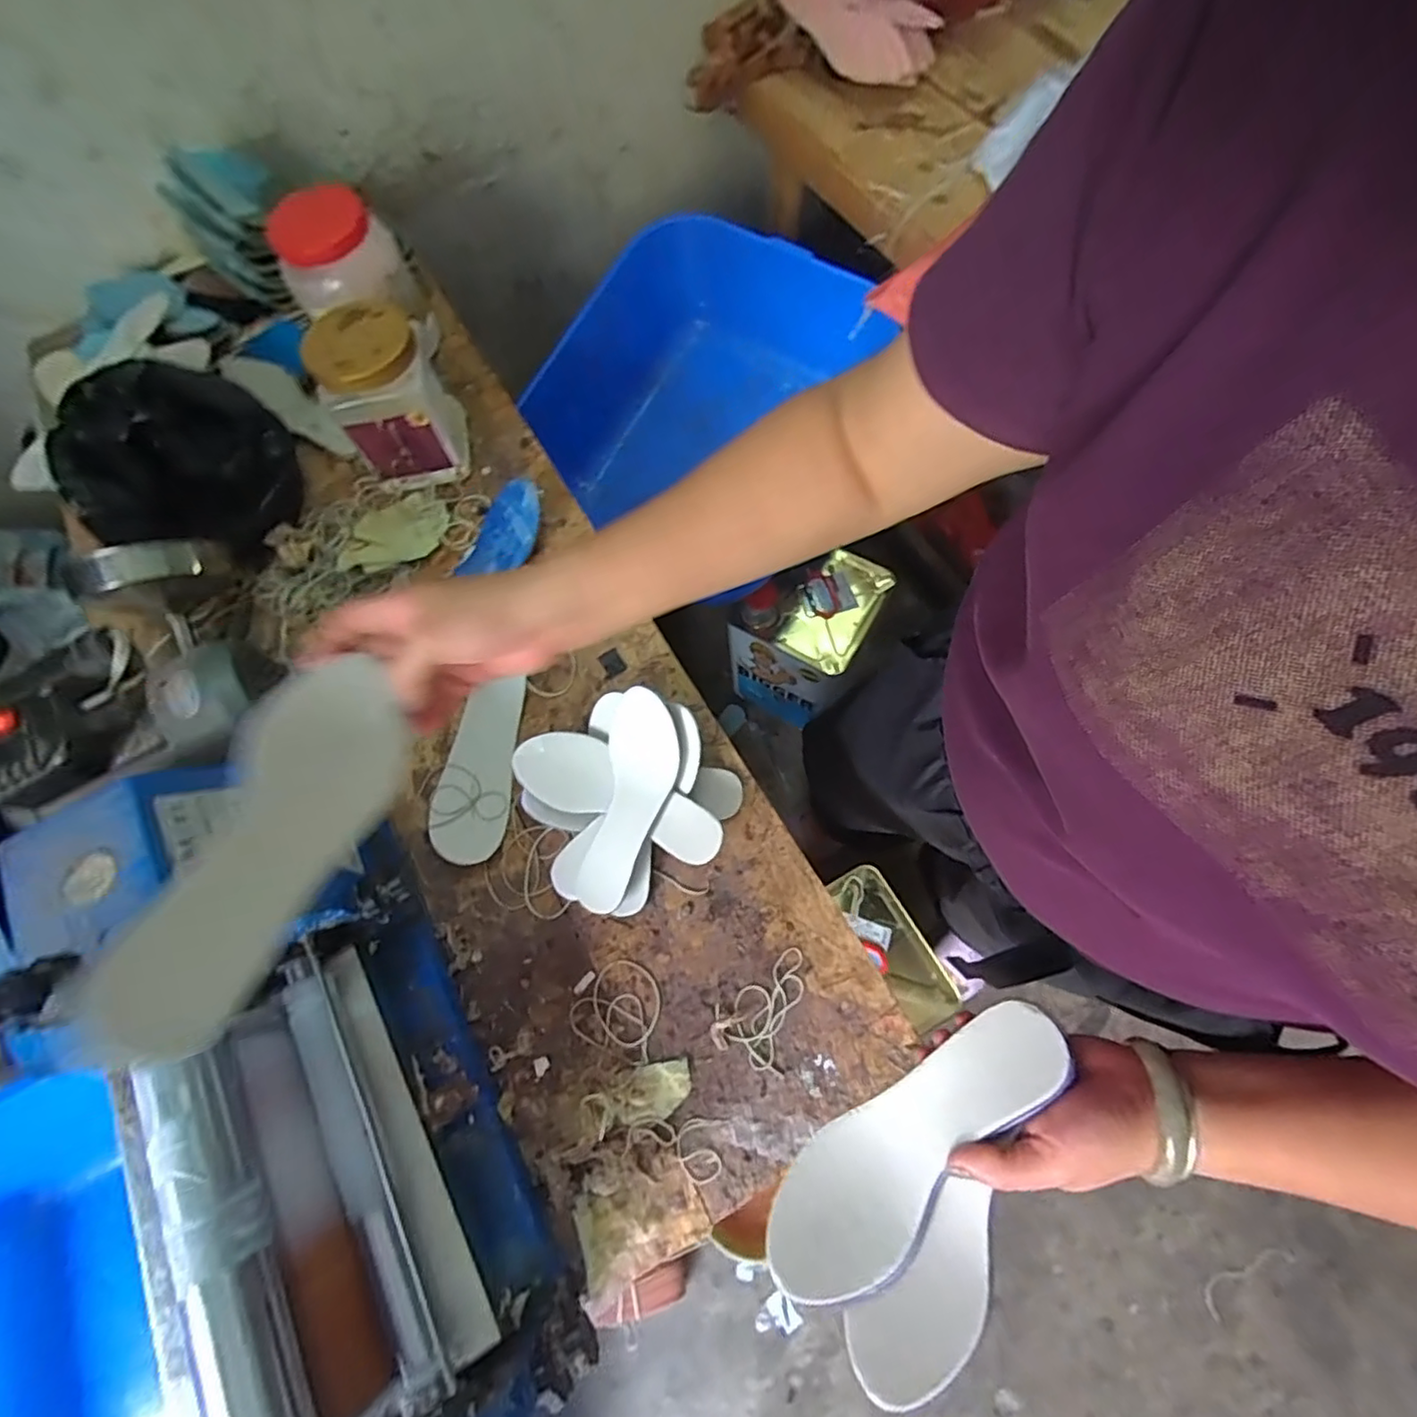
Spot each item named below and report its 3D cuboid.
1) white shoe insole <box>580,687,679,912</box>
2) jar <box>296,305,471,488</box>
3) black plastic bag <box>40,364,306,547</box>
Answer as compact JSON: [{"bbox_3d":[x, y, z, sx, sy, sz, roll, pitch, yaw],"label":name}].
[{"bbox_3d":[-0.078,0.089,0.606,0.074,0.030,0.210,13,83,8],"label":"white shoe insole"},{"bbox_3d":[-0.377,-0.384,0.754,0.127,0.165,0.135,-1,69,3],"label":"jar"},{"bbox_3d":[-0.640,-0.303,0.765,0.209,0.125,0.215,-6,69,1],"label":"black plastic bag"}]

